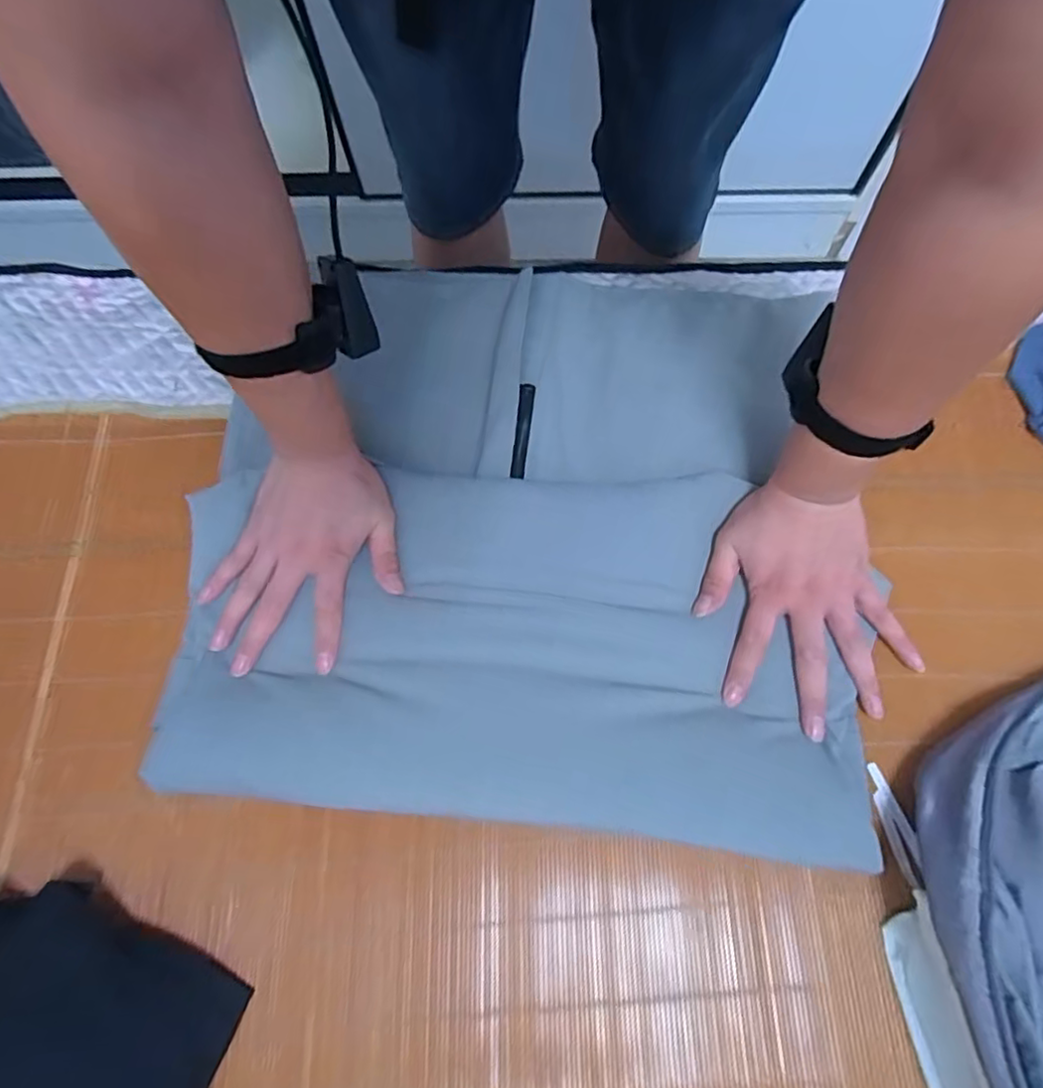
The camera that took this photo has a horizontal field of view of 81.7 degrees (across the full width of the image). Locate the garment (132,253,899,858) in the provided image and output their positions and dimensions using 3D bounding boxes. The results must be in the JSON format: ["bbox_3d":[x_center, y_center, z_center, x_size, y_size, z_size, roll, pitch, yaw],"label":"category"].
[{"bbox_3d":[-0.001,-0.031,0.517,0.525,0.038,0.504,5,72,3],"label":"garment"}]

